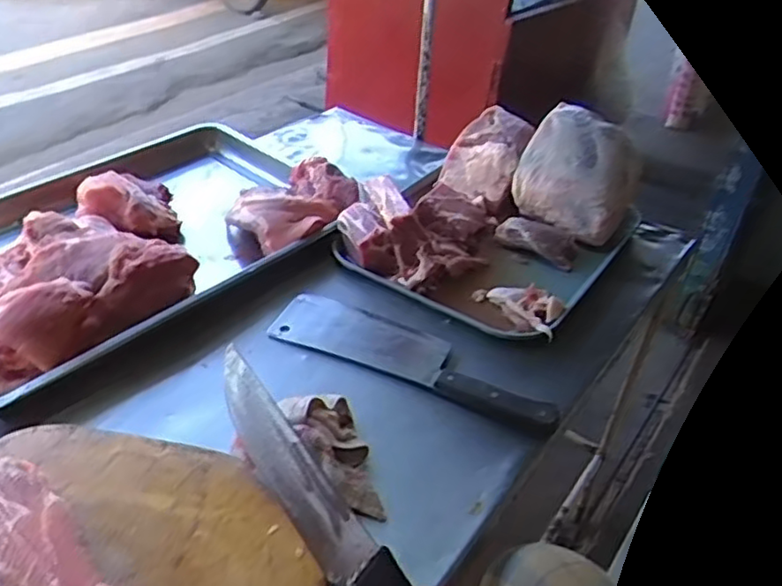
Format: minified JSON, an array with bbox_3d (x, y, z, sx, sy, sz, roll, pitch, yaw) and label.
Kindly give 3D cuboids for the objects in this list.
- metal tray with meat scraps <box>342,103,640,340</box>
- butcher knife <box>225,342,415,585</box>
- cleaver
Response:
[{"bbox_3d":[0.155,-0.132,0.979,0.339,0.152,0.408,26,41,24],"label":"metal tray with meat scraps"},{"bbox_3d":[-0.035,0.178,0.482,0.312,0.051,0.024,51,12,13],"label":"butcher knife"},{"bbox_3d":[0.026,0.073,0.795,0.355,0.029,0.087,20,40,18],"label":"cleaver"}]

